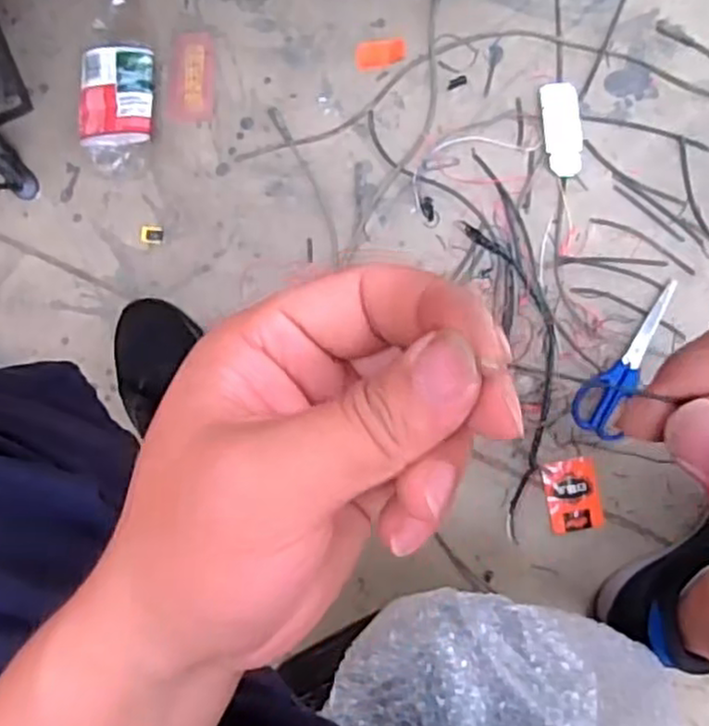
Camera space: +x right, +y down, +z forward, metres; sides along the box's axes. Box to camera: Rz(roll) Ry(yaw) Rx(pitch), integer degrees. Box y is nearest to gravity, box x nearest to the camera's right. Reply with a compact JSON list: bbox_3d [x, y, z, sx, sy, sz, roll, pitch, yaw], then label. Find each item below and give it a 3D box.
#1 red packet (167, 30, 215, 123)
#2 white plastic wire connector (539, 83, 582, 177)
[{"bbox_3d":[-0.166,-0.296,0.741,0.047,0.007,0.089,6,91,4],"label":"red packet"},{"bbox_3d":[0.209,-0.233,0.714,0.038,0.007,0.092,-7,90,4],"label":"white plastic wire connector"}]

